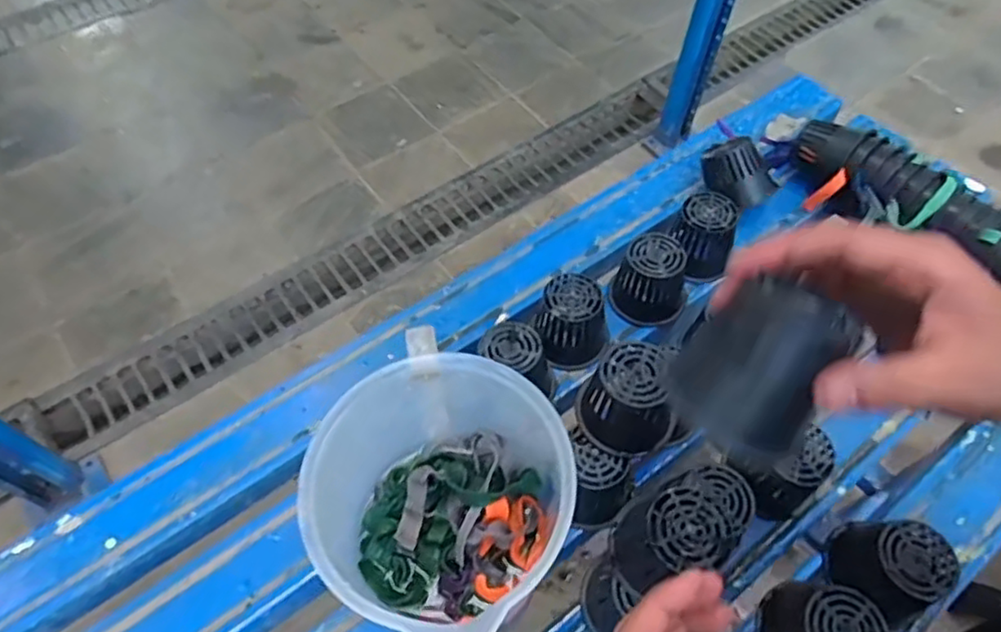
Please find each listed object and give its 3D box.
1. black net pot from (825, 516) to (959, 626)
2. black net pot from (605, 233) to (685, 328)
[{"bbox_3d":[0.300,0.193,0.496,0.072,0.064,0.058,37,64,20],"label":"black net pot"},{"bbox_3d":[0.153,-0.037,0.642,0.074,0.066,0.069,1,58,-1],"label":"black net pot"}]

